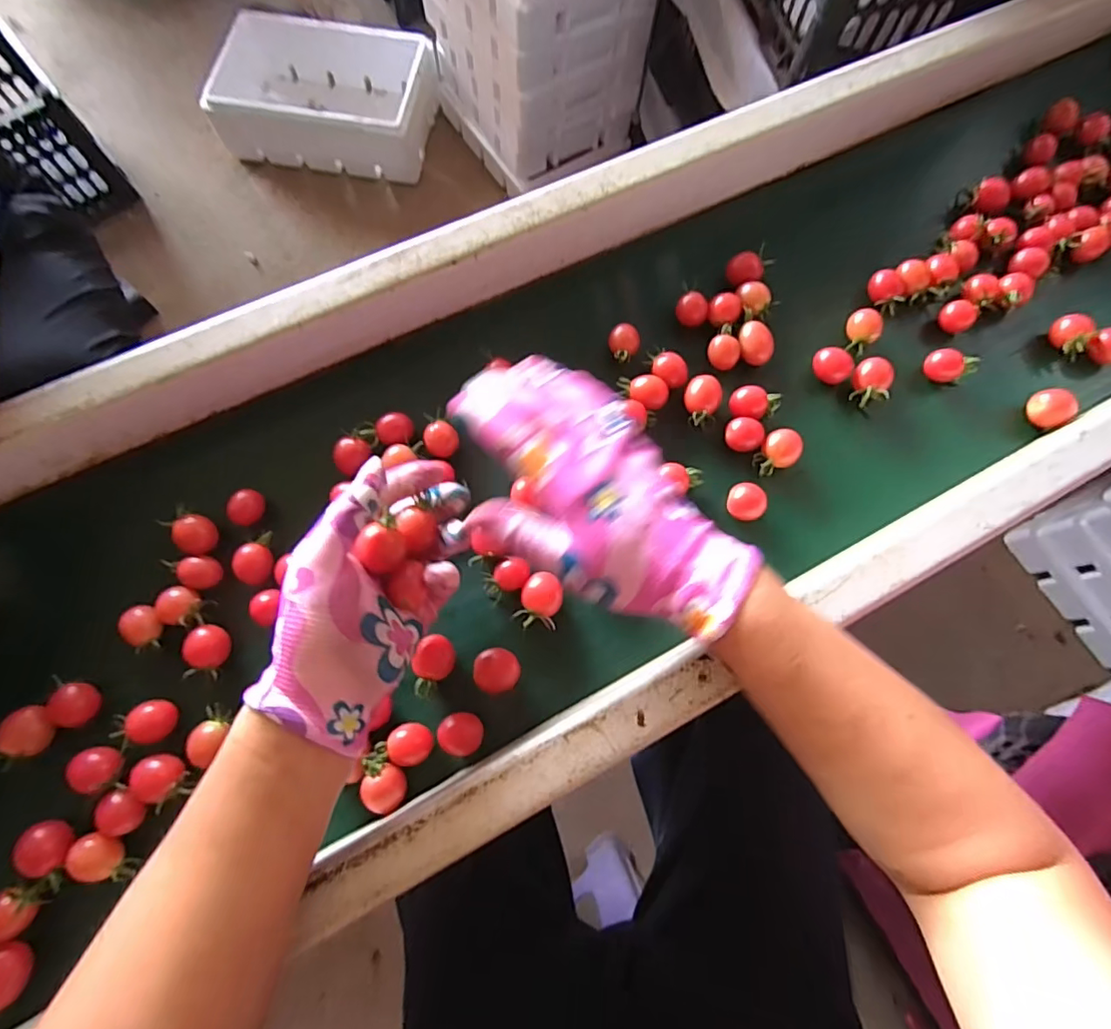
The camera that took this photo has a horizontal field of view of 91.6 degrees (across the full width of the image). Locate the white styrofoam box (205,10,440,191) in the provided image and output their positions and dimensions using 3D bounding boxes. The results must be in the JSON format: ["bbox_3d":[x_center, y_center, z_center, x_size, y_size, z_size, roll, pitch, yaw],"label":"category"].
[{"bbox_3d":[-0.464,-0.854,1.098,0.414,0.113,0.275,5,72,1],"label":"white styrofoam box"}]

